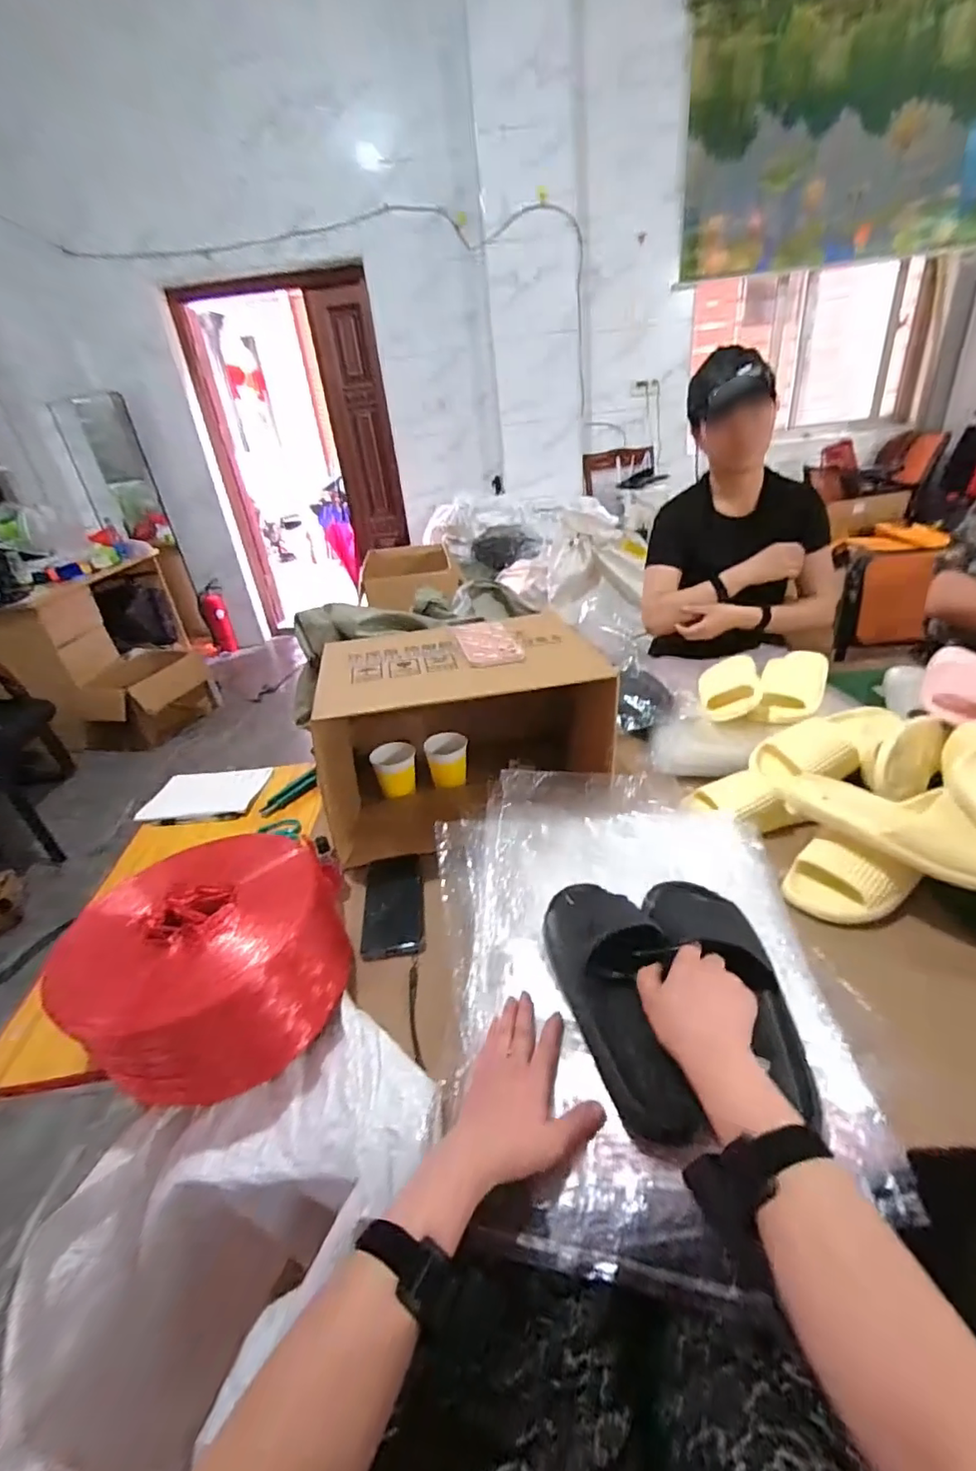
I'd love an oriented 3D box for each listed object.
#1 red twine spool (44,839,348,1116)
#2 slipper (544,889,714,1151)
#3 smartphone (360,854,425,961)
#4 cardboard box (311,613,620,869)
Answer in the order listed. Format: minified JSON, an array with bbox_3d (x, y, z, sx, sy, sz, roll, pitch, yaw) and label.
[{"bbox_3d":[-0.291,0.225,0.609,0.241,0.129,0.263,-20,32,-21],"label":"red twine spool"},{"bbox_3d":[0.125,0.237,0.536,0.101,0.069,0.262,-10,39,-6],"label":"slipper"},{"bbox_3d":[-0.123,0.217,0.734,0.075,0.014,0.186,-5,26,-6],"label":"smartphone"},{"bbox_3d":[-0.039,0.000,0.864,0.413,0.263,0.219,-12,30,-8],"label":"cardboard box"}]

